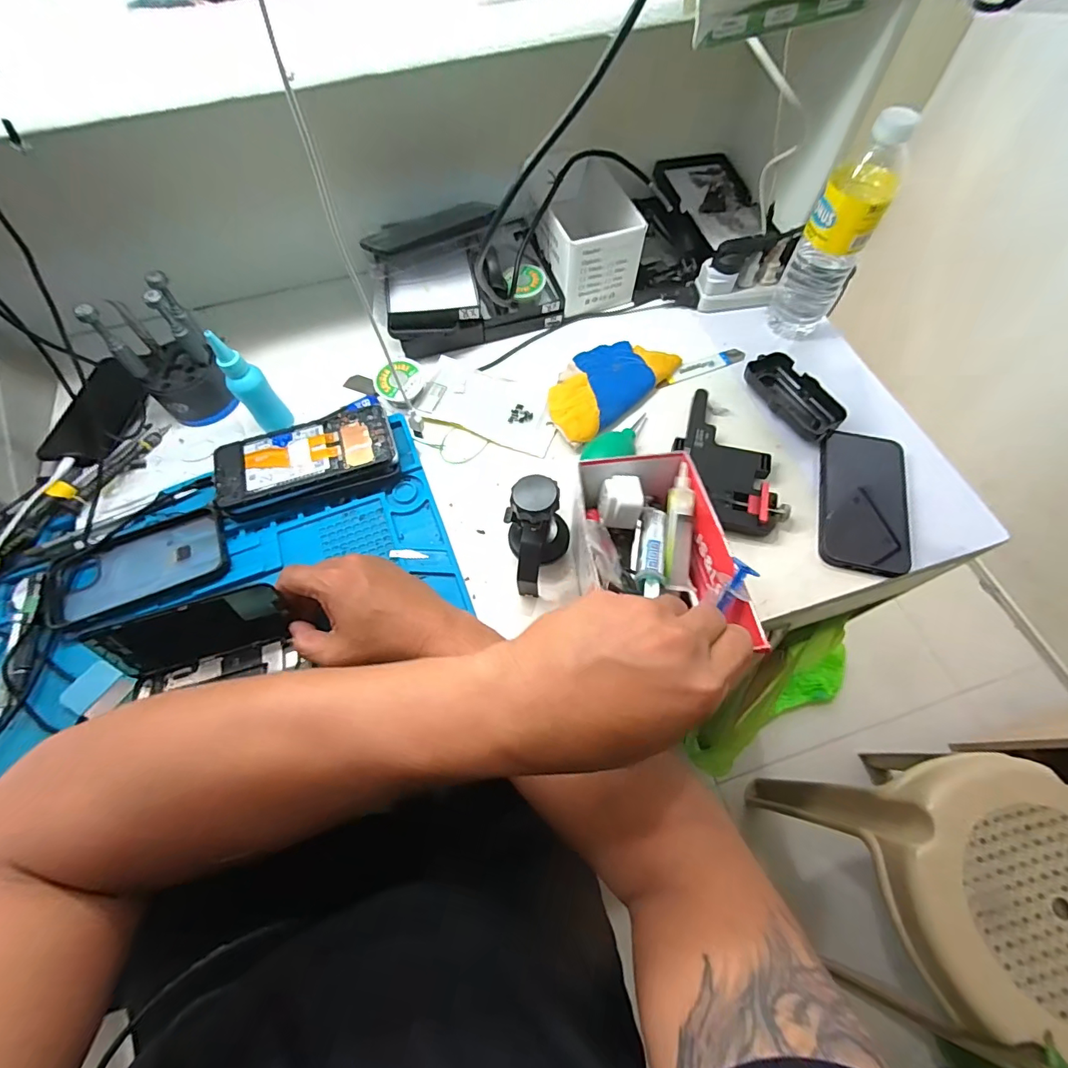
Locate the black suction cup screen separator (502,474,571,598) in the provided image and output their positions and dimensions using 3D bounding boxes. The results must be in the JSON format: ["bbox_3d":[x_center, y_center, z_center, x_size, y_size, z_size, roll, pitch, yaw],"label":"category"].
[{"bbox_3d":[0.001,0.007,0.406,0.053,0.097,0.077,3,64,4],"label":"black suction cup screen separator"}]

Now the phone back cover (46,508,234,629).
[{"bbox_3d":[-0.366,0.029,0.443,0.155,0.011,0.079,-20,65,-7],"label":"phone back cover"}]

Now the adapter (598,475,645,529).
[{"bbox_3d":[0.070,-0.026,0.392,0.034,0.027,0.040,4,64,4],"label":"adapter"}]

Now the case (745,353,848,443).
[{"bbox_3d":[0.277,-0.146,0.511,0.049,0.025,0.109,-30,66,-12],"label":"case"}]

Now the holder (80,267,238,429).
[{"bbox_3d":[-0.370,-0.183,0.486,0.066,0.131,0.080,41,72,19],"label":"holder"}]

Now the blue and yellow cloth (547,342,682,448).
[{"bbox_3d":[0.077,-0.168,0.529,0.089,0.016,0.167,41,72,19],"label":"blue and yellow cloth"}]

